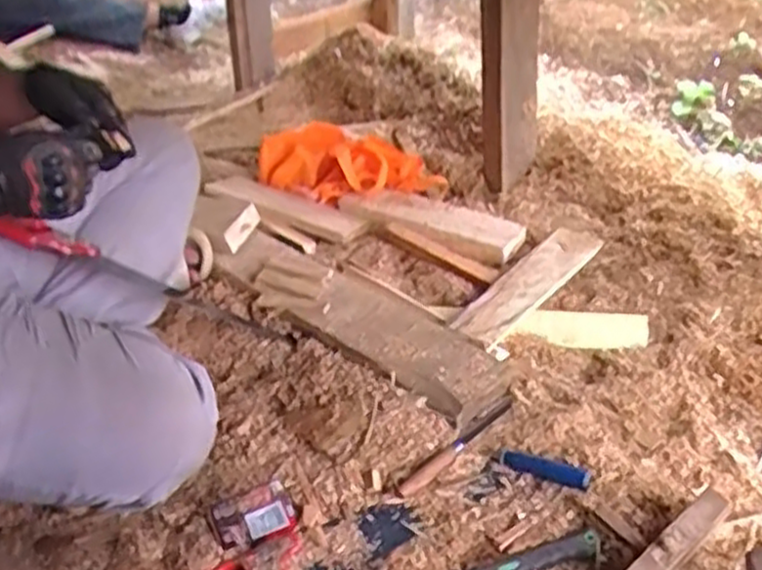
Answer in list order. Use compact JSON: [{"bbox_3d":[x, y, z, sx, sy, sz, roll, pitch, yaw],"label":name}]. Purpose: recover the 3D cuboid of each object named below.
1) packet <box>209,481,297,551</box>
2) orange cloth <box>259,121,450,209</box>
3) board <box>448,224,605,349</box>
[{"bbox_3d":[-0.153,0.277,0.939,0.092,0.012,0.078,-21,41,-17],"label":"packet"},{"bbox_3d":[-0.055,-0.249,1.535,0.366,0.090,0.182,19,45,28],"label":"orange cloth"},{"bbox_3d":[0.236,-0.007,1.255,0.085,0.037,0.359,25,48,32],"label":"board"}]

